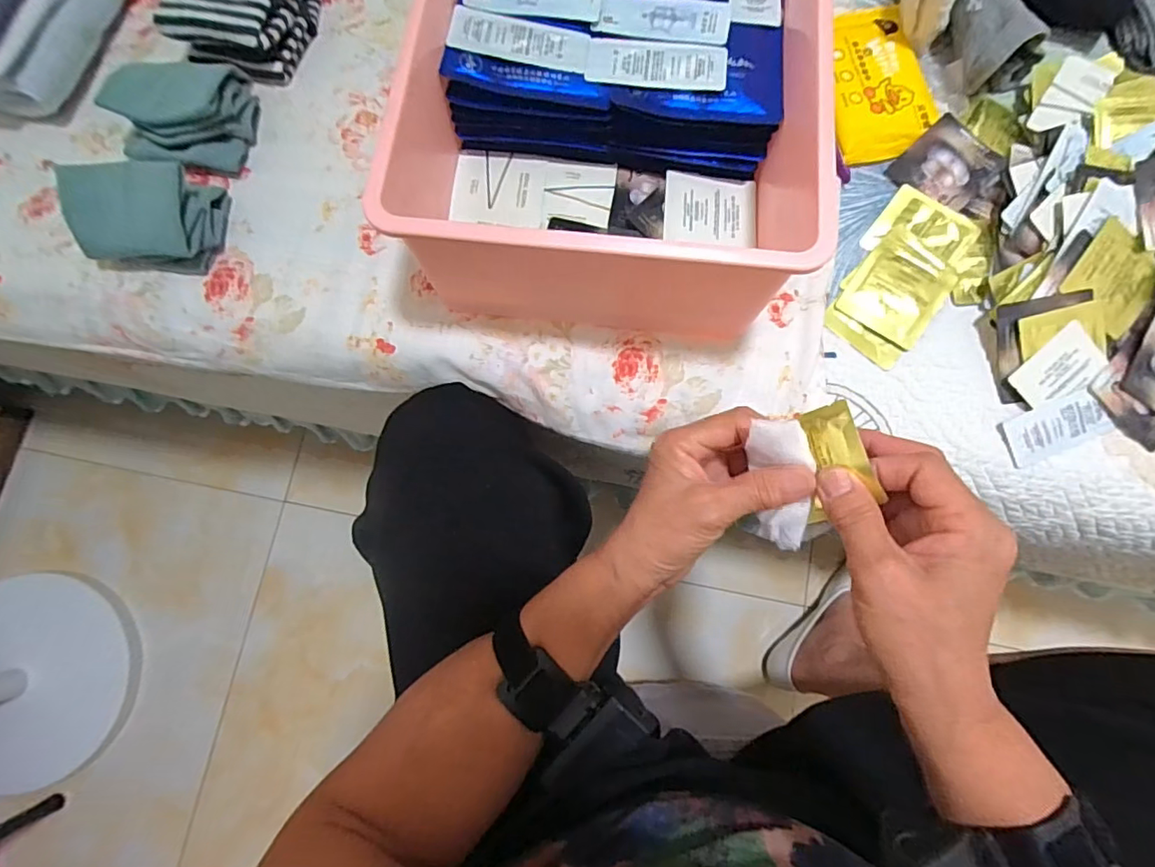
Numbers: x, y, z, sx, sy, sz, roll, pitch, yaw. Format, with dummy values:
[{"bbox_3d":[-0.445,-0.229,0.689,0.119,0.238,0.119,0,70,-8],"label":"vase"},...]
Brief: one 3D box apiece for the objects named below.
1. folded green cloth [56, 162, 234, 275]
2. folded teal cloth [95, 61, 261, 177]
[{"bbox_3d":[-0.295,-0.151,0.368,0.087,0.041,0.068,8,81,1],"label":"folded green cloth"},{"bbox_3d":[-0.287,-0.231,0.380,0.089,0.046,0.079,5,81,0],"label":"folded teal cloth"}]

